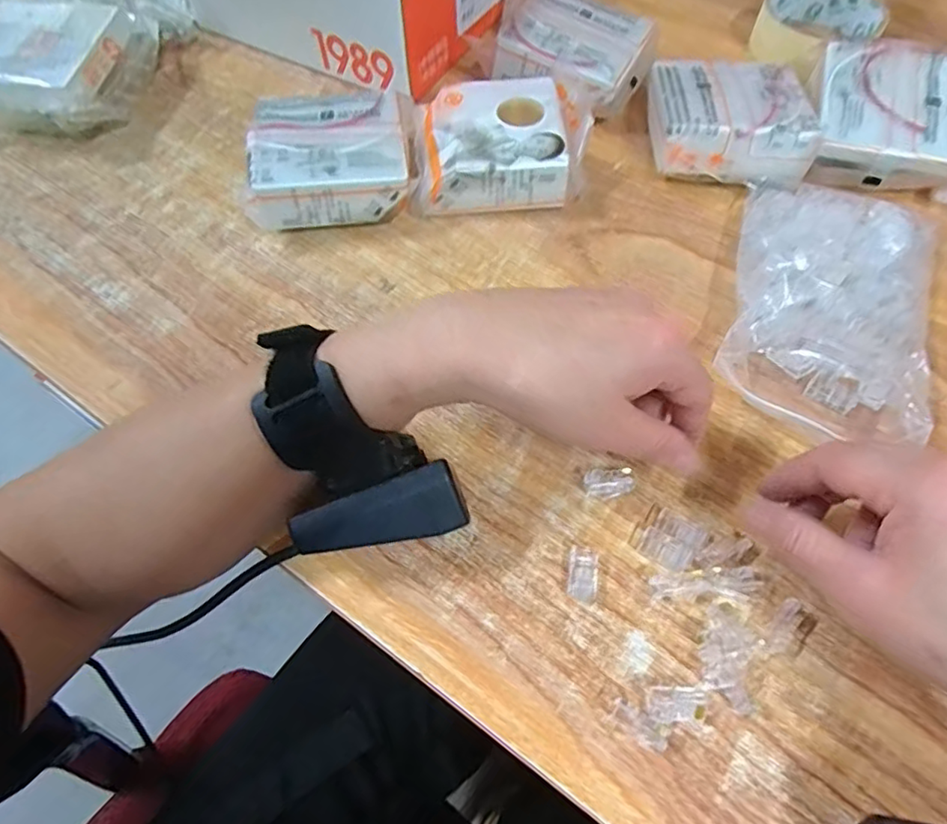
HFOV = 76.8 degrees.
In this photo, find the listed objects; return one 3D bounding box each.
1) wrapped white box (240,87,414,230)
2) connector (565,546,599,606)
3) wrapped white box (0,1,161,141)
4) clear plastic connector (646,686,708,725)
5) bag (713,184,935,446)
[{"bbox_3d":[-0.083,-0.154,0.364,0.090,0.045,0.093,-1,62,0],"label":"wrapped white box"},{"bbox_3d":[0.048,0.072,0.265,0.013,0.004,0.023,6,62,4],"label":"connector"},{"bbox_3d":[-0.282,-0.231,0.403,0.094,0.051,0.102,7,62,4],"label":"wrapped white box"},{"bbox_3d":[0.082,0.116,0.238,0.023,0.007,0.013,-2,62,0],"label":"clear plastic connector"},{"bbox_3d":[0.188,-0.058,0.319,0.094,0.028,0.147,18,64,10],"label":"bag"}]

